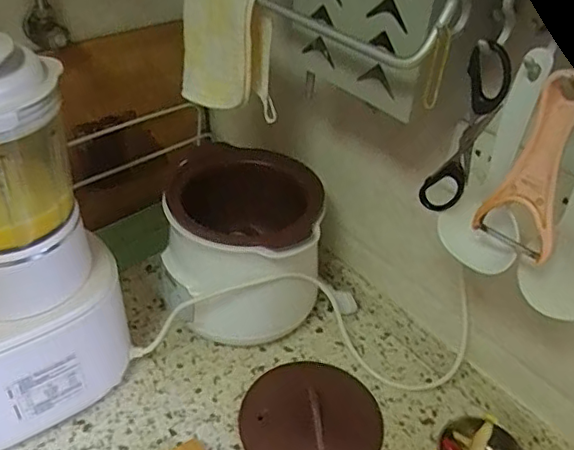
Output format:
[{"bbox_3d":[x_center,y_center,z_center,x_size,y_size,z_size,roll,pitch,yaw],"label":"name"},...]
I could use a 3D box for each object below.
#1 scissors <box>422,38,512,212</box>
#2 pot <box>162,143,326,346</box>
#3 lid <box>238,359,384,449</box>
[{"bbox_3d":[0.141,-0.072,0.465,0.042,0.152,0.015,15,39,13],"label":"scissors"},{"bbox_3d":[-0.061,0.035,0.784,0.190,0.214,0.196,-2,38,-8],"label":"pot"},{"bbox_3d":[0.031,0.224,0.697,0.165,0.034,0.168,3,38,-2],"label":"lid"}]

